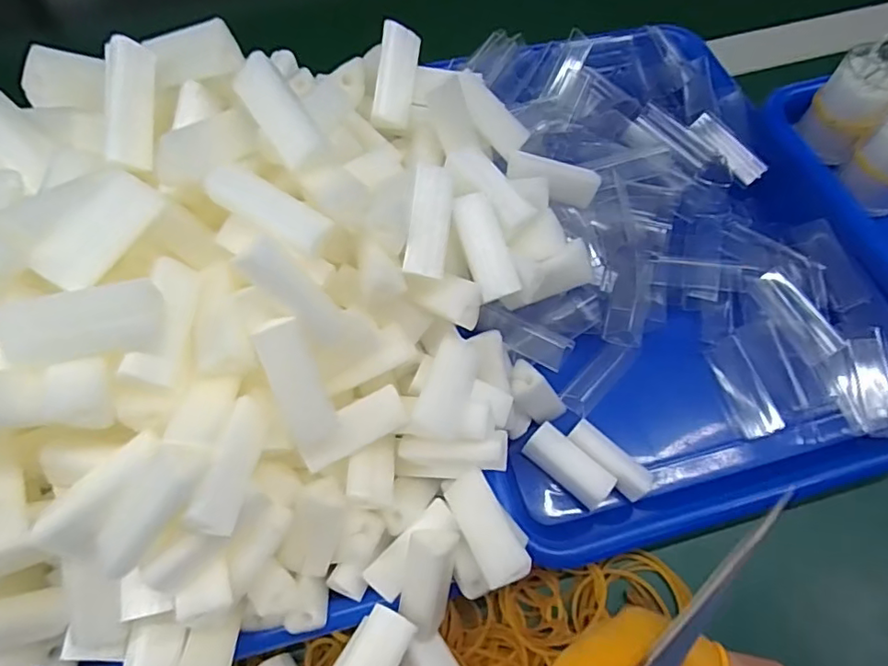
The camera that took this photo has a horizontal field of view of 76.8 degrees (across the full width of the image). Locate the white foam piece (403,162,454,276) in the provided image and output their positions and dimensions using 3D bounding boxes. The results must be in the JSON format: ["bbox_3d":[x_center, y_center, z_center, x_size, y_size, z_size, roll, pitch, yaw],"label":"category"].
[{"bbox_3d":[-0.005,-0.045,0.227,0.015,0.009,0.044,7,83,4],"label":"white foam piece"}]

